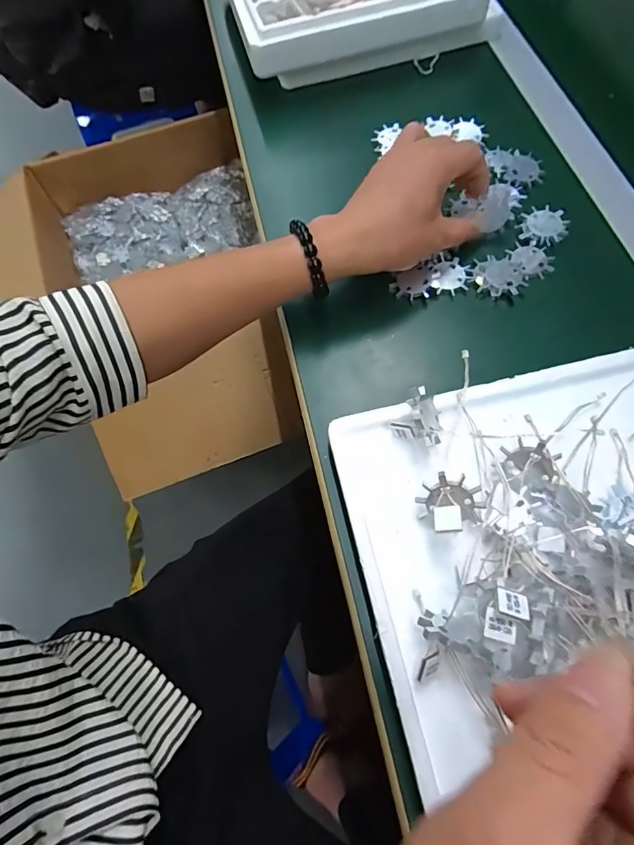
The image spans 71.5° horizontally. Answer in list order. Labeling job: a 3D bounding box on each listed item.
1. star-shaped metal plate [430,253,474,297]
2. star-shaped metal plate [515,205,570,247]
[{"bbox_3d":[0.113,-0.123,0.370,0.032,0.005,0.036,17,69,10],"label":"star-shaped metal plate"},{"bbox_3d":[0.195,-0.170,0.380,0.039,0.010,0.036,27,71,13],"label":"star-shaped metal plate"}]

